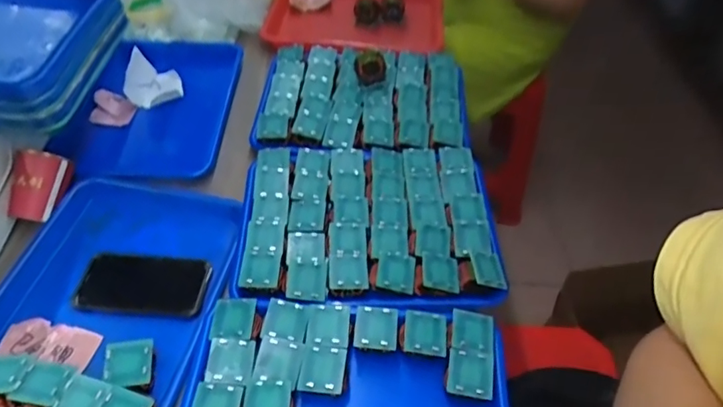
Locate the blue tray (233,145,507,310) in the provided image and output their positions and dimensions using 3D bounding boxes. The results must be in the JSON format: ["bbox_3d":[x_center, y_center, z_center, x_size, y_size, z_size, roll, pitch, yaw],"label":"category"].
[{"bbox_3d":[0.007,0.012,0.677,0.323,0.028,0.267,0,50,1],"label":"blue tray"}]

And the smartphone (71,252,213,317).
[{"bbox_3d":[-0.262,0.095,0.622,0.153,0.010,0.075,3,50,3],"label":"smartphone"}]

